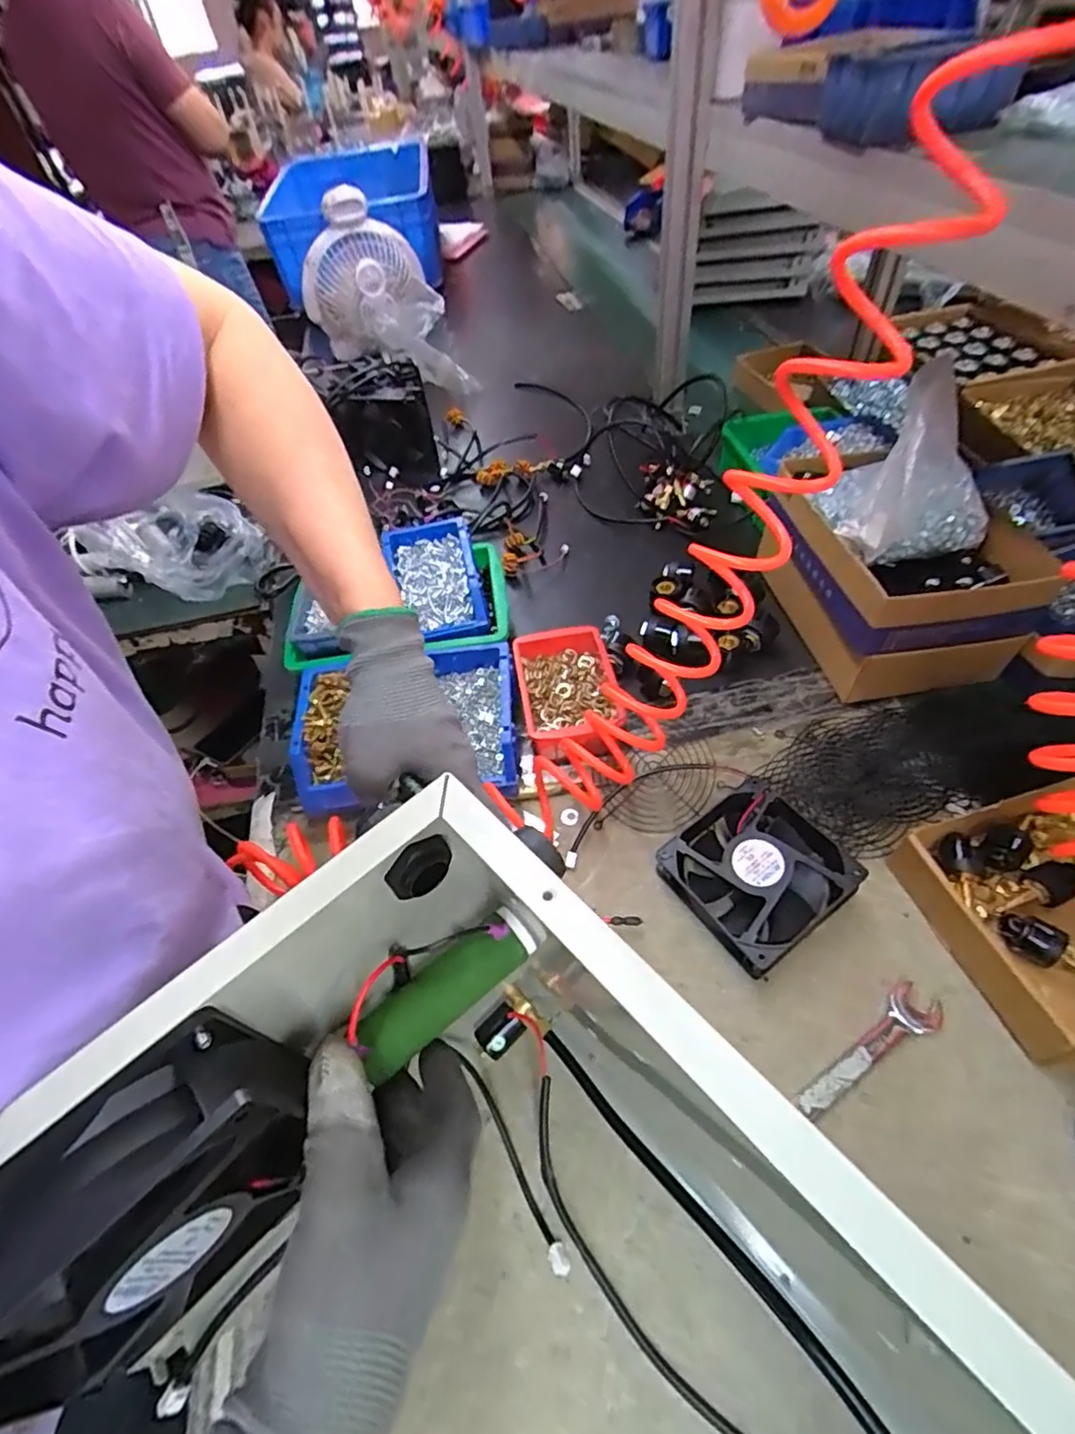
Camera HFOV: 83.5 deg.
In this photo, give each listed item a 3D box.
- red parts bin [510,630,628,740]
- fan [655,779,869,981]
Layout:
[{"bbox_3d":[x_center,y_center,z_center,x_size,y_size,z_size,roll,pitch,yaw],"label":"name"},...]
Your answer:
[{"bbox_3d":[0.032,-0.026,0.643,0.102,0.055,0.146,-10,50,-2],"label":"red parts bin"},{"bbox_3d":[0.186,0.128,0.510,0.115,0.043,0.123,-32,54,-18],"label":"fan"}]

